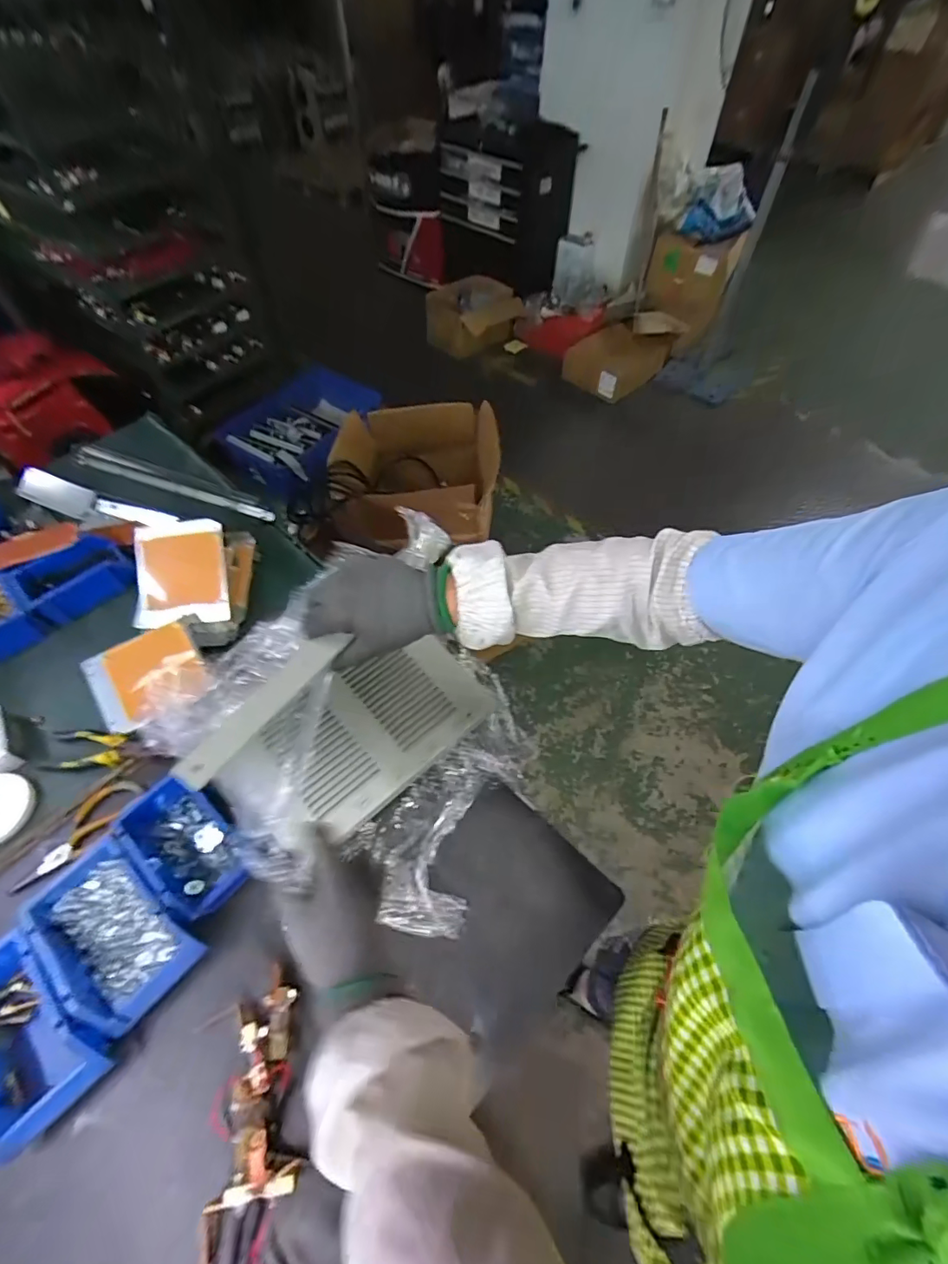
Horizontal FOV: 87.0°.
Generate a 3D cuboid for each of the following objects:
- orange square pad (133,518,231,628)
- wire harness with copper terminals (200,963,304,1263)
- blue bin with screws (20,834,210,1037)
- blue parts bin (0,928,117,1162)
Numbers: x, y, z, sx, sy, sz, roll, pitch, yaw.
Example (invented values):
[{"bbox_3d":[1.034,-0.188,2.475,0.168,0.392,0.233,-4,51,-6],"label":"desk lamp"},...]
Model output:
[{"bbox_3d":[-0.484,-0.098,0.824,0.143,0.031,0.165,-4,97,-10],"label":"orange square pad"},{"bbox_3d":[-0.218,0.522,0.511,0.104,0.037,0.287,-10,57,-7],"label":"wire harness with copper terminals"},{"bbox_3d":[-0.418,0.351,0.588,0.181,0.066,0.119,36,64,21],"label":"blue bin with screws"},{"bbox_3d":[-0.489,0.433,0.536,0.183,0.073,0.120,37,64,22],"label":"blue parts bin"}]

